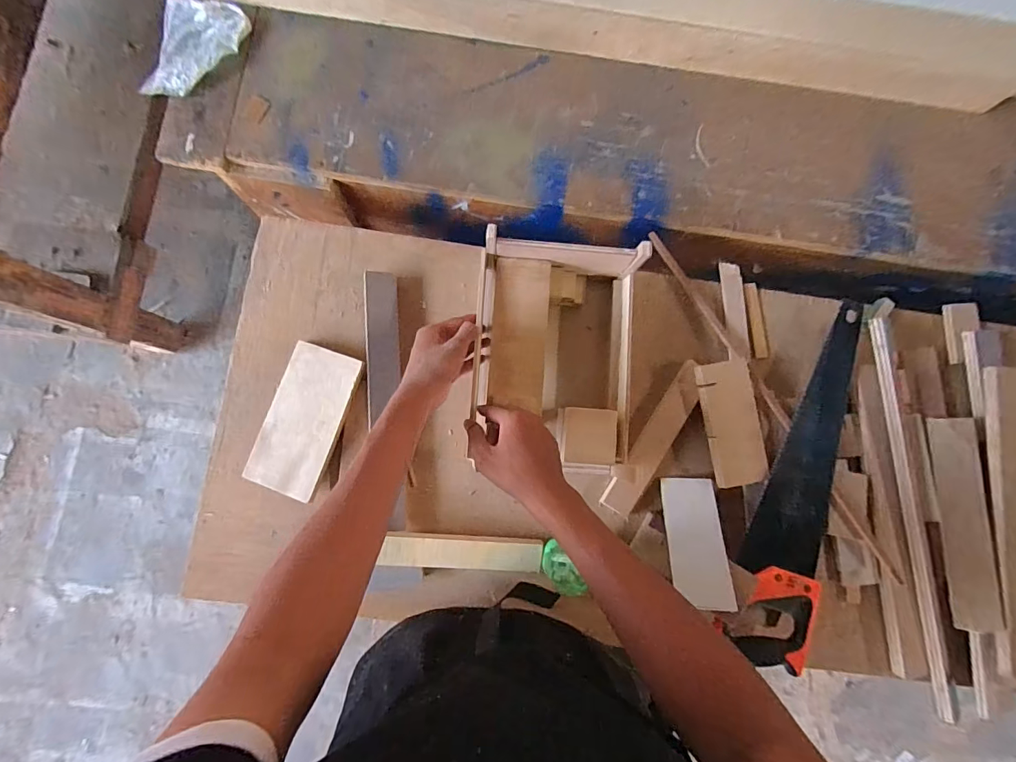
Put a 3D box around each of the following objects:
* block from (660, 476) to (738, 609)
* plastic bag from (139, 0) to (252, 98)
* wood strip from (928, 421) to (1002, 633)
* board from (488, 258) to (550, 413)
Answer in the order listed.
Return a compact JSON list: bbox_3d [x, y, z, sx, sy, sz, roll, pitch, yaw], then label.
[{"bbox_3d":[0.248,0.209,0.586,0.070,0.009,0.163,-2,61,8],"label":"block"},{"bbox_3d":[-0.447,-0.480,0.640,0.131,0.016,0.154,3,83,-1],"label":"plastic bag"},{"bbox_3d":[0.628,0.197,0.610,0.054,0.012,0.287,-5,86,19],"label":"wood strip"},{"bbox_3d":[0.015,-0.061,0.554,0.068,0.013,0.187,4,83,-3],"label":"board"}]

